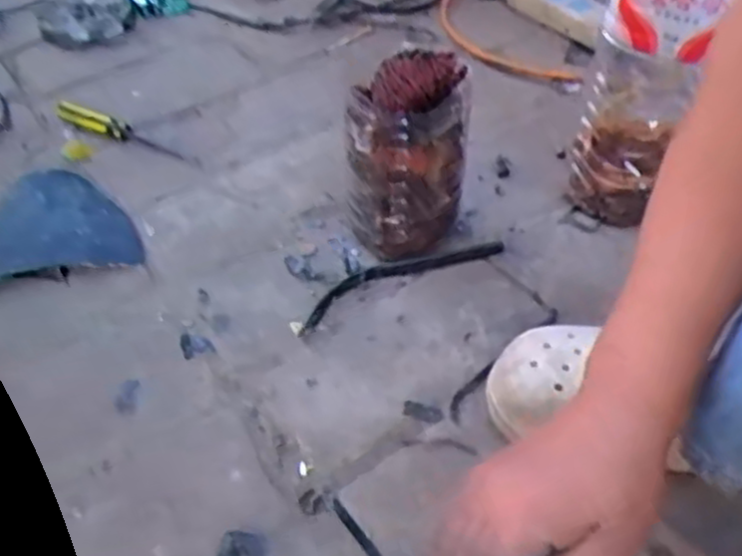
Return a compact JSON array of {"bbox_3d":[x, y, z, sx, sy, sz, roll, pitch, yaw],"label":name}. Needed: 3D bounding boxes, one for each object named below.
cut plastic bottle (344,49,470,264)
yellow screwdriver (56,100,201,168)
[{"bbox_3d":[0.026,-0.097,0.634,0.082,0.165,0.069,-23,48,-20],"label":"cut plastic bottle"},{"bbox_3d":[-0.259,-0.154,0.828,0.185,0.022,0.020,21,49,22],"label":"yellow screwdriver"}]

